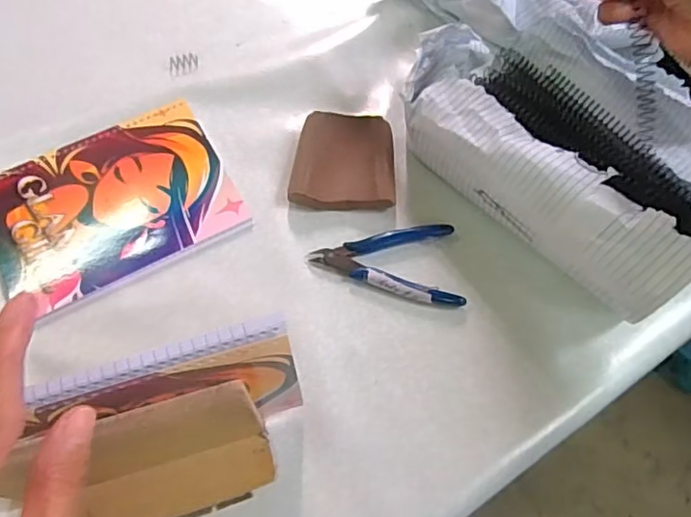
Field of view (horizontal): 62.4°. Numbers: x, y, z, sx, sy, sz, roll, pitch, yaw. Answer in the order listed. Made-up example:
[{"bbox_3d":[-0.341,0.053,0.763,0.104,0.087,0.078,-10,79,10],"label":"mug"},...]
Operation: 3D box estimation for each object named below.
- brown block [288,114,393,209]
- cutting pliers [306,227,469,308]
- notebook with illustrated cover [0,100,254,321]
[{"bbox_3d":[0.000,-0.083,0.501,0.087,0.022,0.090,4,65,1],"label":"brown block"},{"bbox_3d":[0.033,0.002,0.464,0.117,0.011,0.069,1,64,0],"label":"cutting pliers"},{"bbox_3d":[-0.199,-0.046,0.485,0.197,0.009,0.145,-26,67,-12],"label":"notebook with illustrated cover"}]

